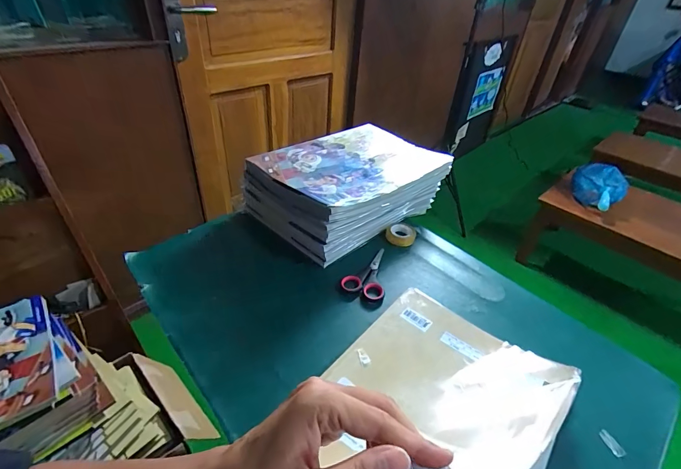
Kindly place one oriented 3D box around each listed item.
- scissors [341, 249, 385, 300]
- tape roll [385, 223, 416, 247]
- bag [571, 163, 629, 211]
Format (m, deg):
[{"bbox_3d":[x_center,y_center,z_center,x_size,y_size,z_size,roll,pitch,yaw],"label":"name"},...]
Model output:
[{"bbox_3d":[0.046,0.053,0.511,0.058,0.006,0.100,17,40,16],"label":"scissors"},{"bbox_3d":[0.099,0.000,0.578,0.047,0.014,0.045,3,38,-2],"label":"tape roll"},{"bbox_3d":[1.008,-0.185,1.372,0.181,0.139,0.164,30,44,29],"label":"bag"}]

